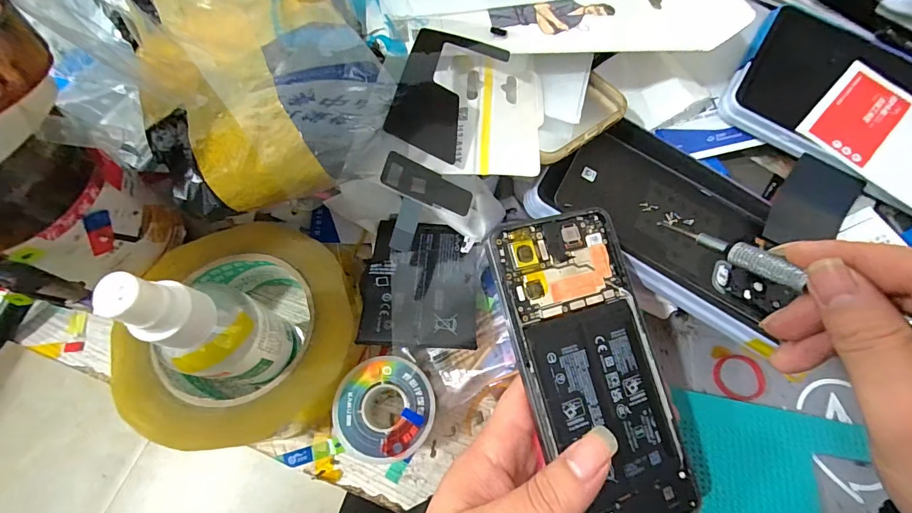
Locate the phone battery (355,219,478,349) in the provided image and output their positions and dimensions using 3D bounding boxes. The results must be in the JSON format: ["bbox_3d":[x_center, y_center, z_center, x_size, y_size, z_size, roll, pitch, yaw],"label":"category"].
[{"bbox_3d":[-0.021,0.014,0.240,0.066,0.004,0.083,3,54,0],"label":"phone battery"}]

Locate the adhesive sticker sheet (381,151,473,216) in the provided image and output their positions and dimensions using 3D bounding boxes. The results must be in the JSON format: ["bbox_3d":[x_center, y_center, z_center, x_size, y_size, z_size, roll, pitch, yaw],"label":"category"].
[{"bbox_3d":[-0.013,-0.035,0.200,0.049,0.004,0.017,22,80,-26],"label":"adhesive sticker sheet"}]

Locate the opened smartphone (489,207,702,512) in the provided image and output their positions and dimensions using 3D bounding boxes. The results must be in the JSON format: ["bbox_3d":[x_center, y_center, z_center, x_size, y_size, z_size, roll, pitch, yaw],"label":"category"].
[{"bbox_3d":[0.069,0.056,0.200,0.074,0.004,0.159,-11,80,-19],"label":"opened smartphone"}]

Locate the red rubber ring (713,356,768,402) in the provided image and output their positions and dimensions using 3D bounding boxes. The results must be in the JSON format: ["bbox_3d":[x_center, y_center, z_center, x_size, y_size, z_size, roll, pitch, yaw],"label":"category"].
[{"bbox_3d":[0.180,0.077,0.253,0.032,0.004,0.027,-4,68,-5],"label":"red rubber ring"}]

